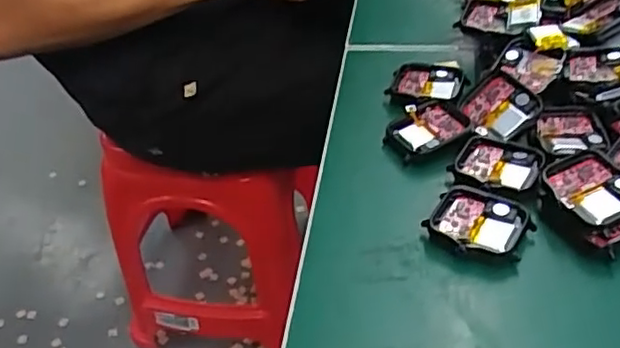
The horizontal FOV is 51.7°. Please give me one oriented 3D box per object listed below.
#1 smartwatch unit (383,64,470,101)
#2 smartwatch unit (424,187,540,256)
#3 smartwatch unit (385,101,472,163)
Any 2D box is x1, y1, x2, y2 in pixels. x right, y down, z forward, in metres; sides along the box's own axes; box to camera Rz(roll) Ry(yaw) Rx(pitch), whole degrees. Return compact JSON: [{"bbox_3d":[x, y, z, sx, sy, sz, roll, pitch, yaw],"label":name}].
[{"bbox_3d":[0.076,-0.057,0.413,0.046,0.010,0.039,7,44,16],"label":"smartwatch unit"},{"bbox_3d":[0.083,0.026,0.318,0.047,0.011,0.040,19,48,26],"label":"smartwatch unit"},{"bbox_3d":[0.069,-0.027,0.374,0.047,0.009,0.035,-17,43,-11],"label":"smartwatch unit"}]

